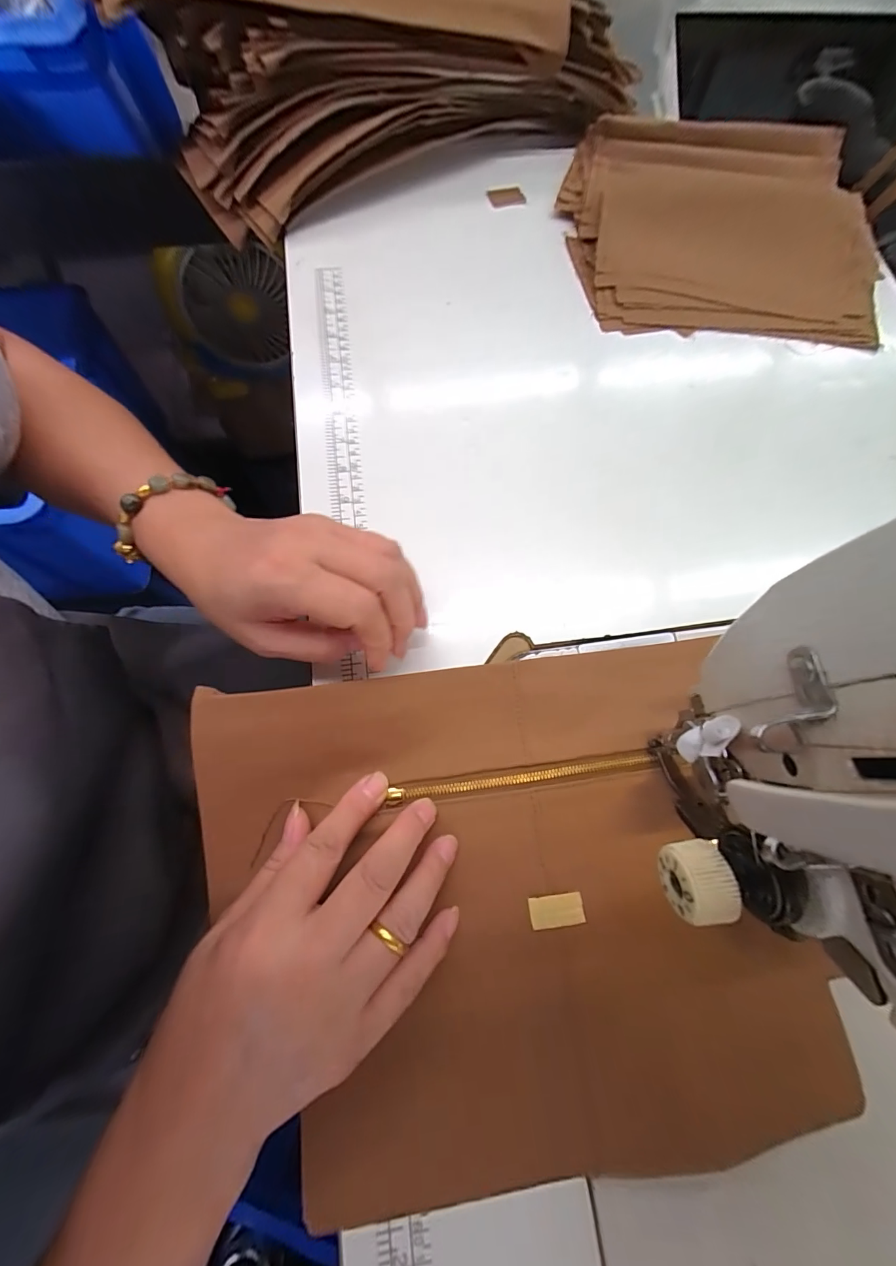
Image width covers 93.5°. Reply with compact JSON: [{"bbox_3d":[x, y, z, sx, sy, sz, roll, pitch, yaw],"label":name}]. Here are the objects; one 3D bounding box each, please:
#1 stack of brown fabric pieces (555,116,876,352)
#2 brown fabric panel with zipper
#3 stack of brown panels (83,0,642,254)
[{"bbox_3d":[0.234,-0.354,0.364,0.257,0.042,0.216,2,74,-1],"label":"stack of brown fabric pieces"},{"bbox_3d":[0.029,0.132,0.213,0.293,0.028,0.233,-7,73,-4],"label":"brown fabric panel with zipper"},{"bbox_3d":[-0.043,-0.491,0.359,0.396,0.083,0.215,-37,78,-11],"label":"stack of brown panels"}]

